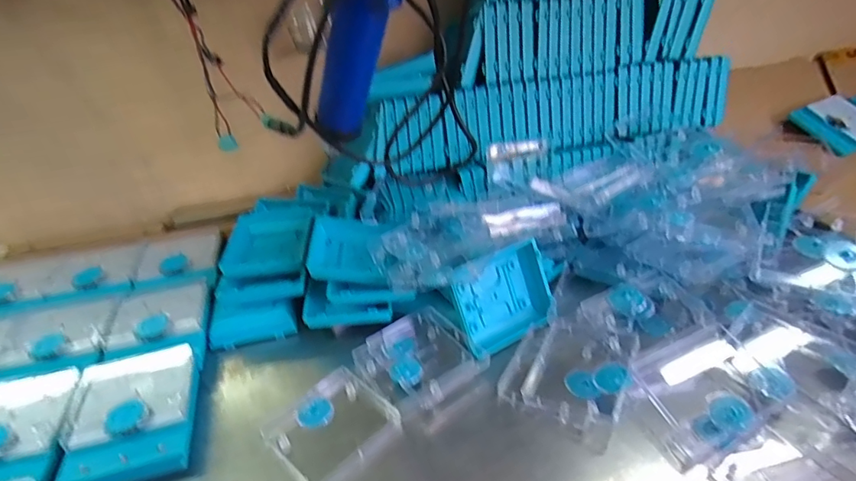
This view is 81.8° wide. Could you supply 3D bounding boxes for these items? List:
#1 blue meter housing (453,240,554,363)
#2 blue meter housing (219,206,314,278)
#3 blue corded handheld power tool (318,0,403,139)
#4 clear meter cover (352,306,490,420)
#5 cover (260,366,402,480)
[{"bbox_3d":[0.080,0.062,0.540,0.115,0.097,0.046,-18,-1,-22],"label":"blue meter housing"},{"bbox_3d":[-0.200,0.002,0.629,0.100,0.028,0.125,-7,35,-5],"label":"blue meter housing"},{"bbox_3d":[-0.050,-0.155,0.365,0.032,0.182,0.033,40,49,13],"label":"blue corded handheld power tool"},{"bbox_3d":[-0.012,0.119,0.507,0.100,0.026,0.109,-28,42,-30],"label":"clear meter cover"},{"bbox_3d":[-0.090,0.173,0.461,0.103,0.017,0.098,-31,44,-34],"label":"cover"}]

